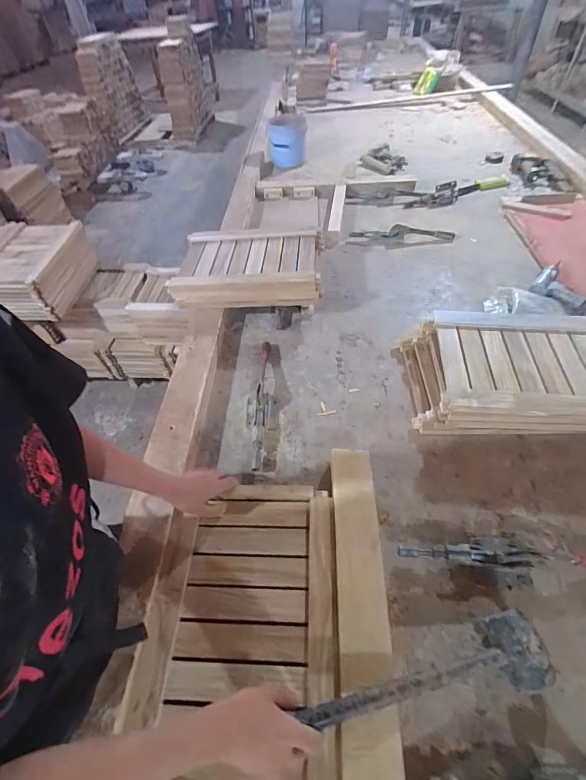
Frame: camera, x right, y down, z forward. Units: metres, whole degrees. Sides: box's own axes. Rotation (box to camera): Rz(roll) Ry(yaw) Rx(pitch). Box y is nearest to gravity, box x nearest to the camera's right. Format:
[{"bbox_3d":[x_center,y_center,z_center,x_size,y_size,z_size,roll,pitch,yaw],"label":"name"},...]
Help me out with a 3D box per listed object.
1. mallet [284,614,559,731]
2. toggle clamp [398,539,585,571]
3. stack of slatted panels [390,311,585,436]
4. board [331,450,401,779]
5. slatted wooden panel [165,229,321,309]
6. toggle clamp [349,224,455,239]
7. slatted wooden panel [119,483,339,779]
[{"bbox_3d":[0.186,0.409,0.514,0.357,0.069,0.088,-7,51,-9],"label":"mallet"},{"bbox_3d":[0.385,0.286,0.634,0.390,0.050,0.053,2,51,5],"label":"toggle clamp"},{"bbox_3d":[0.512,-0.043,0.845,0.485,0.108,0.305,3,51,5],"label":"stack of slatted panels"},{"bbox_3d":[0.106,0.330,0.576,0.075,0.029,0.522,0,51,4],"label":"board"},{"bbox_3d":[-0.137,-0.389,1.128,0.440,0.096,0.310,0,51,4],"label":"slatted wooden panel"},{"bbox_3d":[0.410,-0.586,1.349,0.383,0.040,0.060,0,51,3],"label":"toggle clamp"},{"bbox_3d":[-0.085,0.368,0.587,0.301,0.028,0.433,1,51,4],"label":"slatted wooden panel"}]

